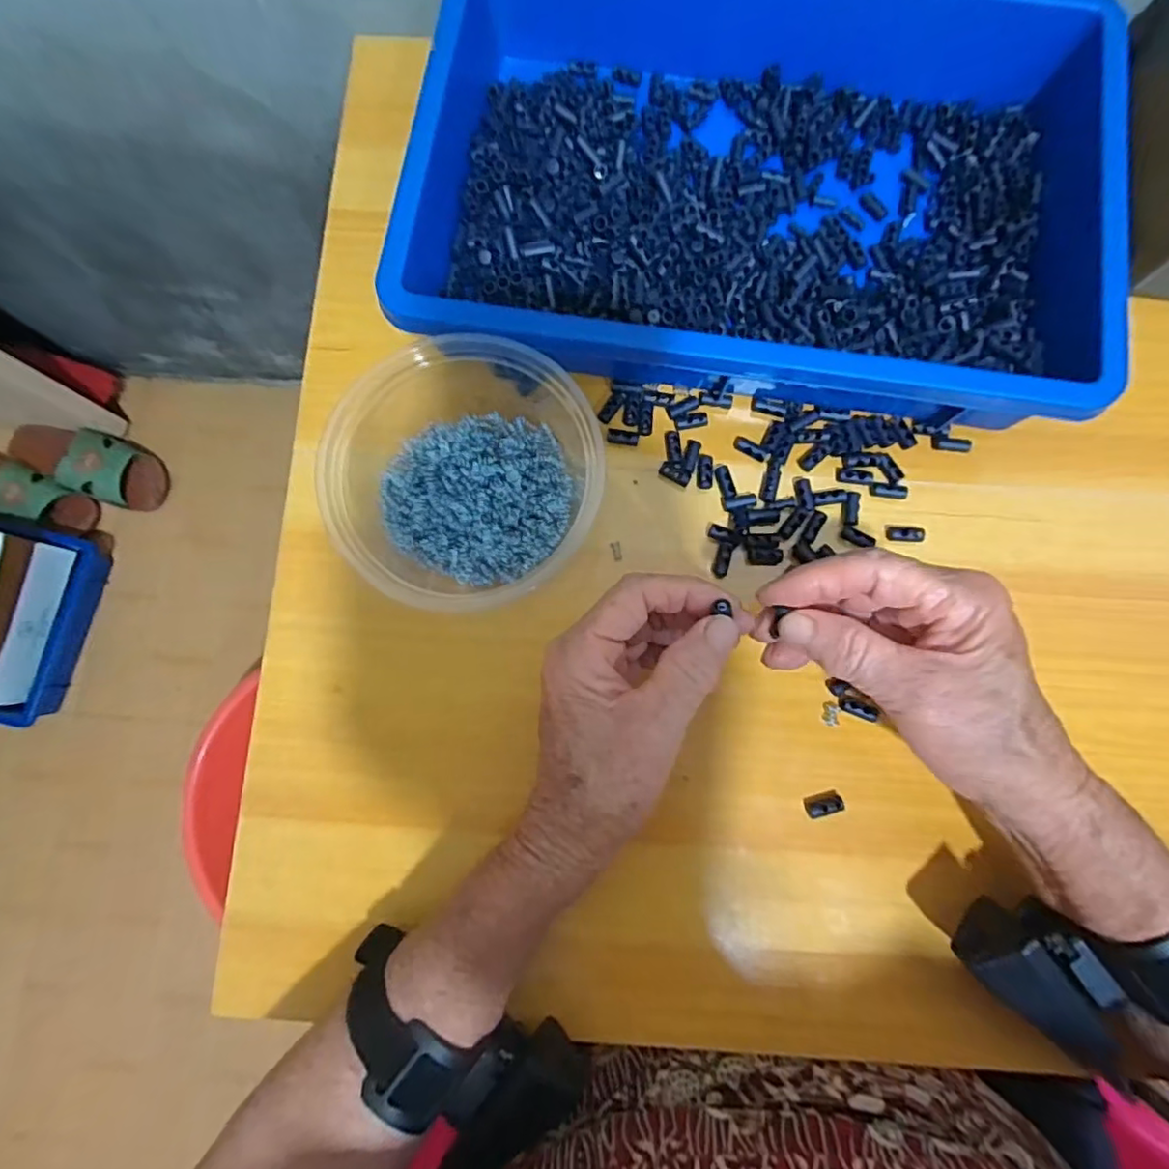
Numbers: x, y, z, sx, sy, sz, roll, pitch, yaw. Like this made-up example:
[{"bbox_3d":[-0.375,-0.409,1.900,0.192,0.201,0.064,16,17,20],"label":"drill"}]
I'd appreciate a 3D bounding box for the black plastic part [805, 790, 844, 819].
[{"bbox_3d":[0.125,0.114,0.317,0.019,0.004,0.011,-19,82,-2],"label":"black plastic part"}]

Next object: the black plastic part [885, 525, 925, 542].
[{"bbox_3d":[0.179,-0.029,0.341,0.020,0.004,0.009,8,82,2],"label":"black plastic part"}]

